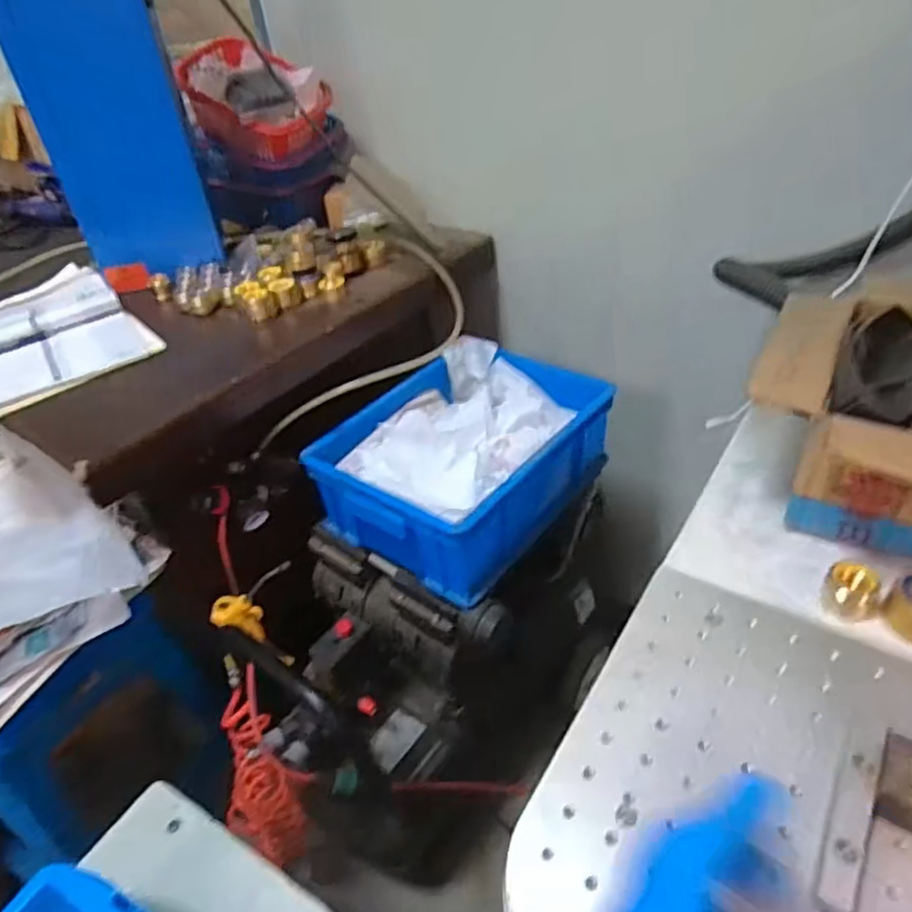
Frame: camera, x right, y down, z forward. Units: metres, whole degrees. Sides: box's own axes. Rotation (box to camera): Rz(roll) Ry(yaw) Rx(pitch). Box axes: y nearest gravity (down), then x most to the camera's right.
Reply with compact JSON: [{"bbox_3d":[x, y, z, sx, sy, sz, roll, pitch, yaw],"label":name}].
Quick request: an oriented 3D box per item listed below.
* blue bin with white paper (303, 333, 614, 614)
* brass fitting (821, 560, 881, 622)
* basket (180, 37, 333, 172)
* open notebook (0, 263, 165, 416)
[{"bbox_3d":[0.015,-0.004,0.840,0.251,0.129,0.338,26,49,34],"label":"blue bin with white paper"},{"bbox_3d":[0.271,0.091,0.438,0.033,0.026,0.026,25,49,33],"label":"brass fitting"},{"bbox_3d":[-0.308,-0.551,1.009,0.210,0.148,0.218,-18,40,-14],"label":"basket"},{"bbox_3d":[-0.568,-0.153,0.844,0.272,0.029,0.321,-28,43,-24],"label":"open notebook"}]

